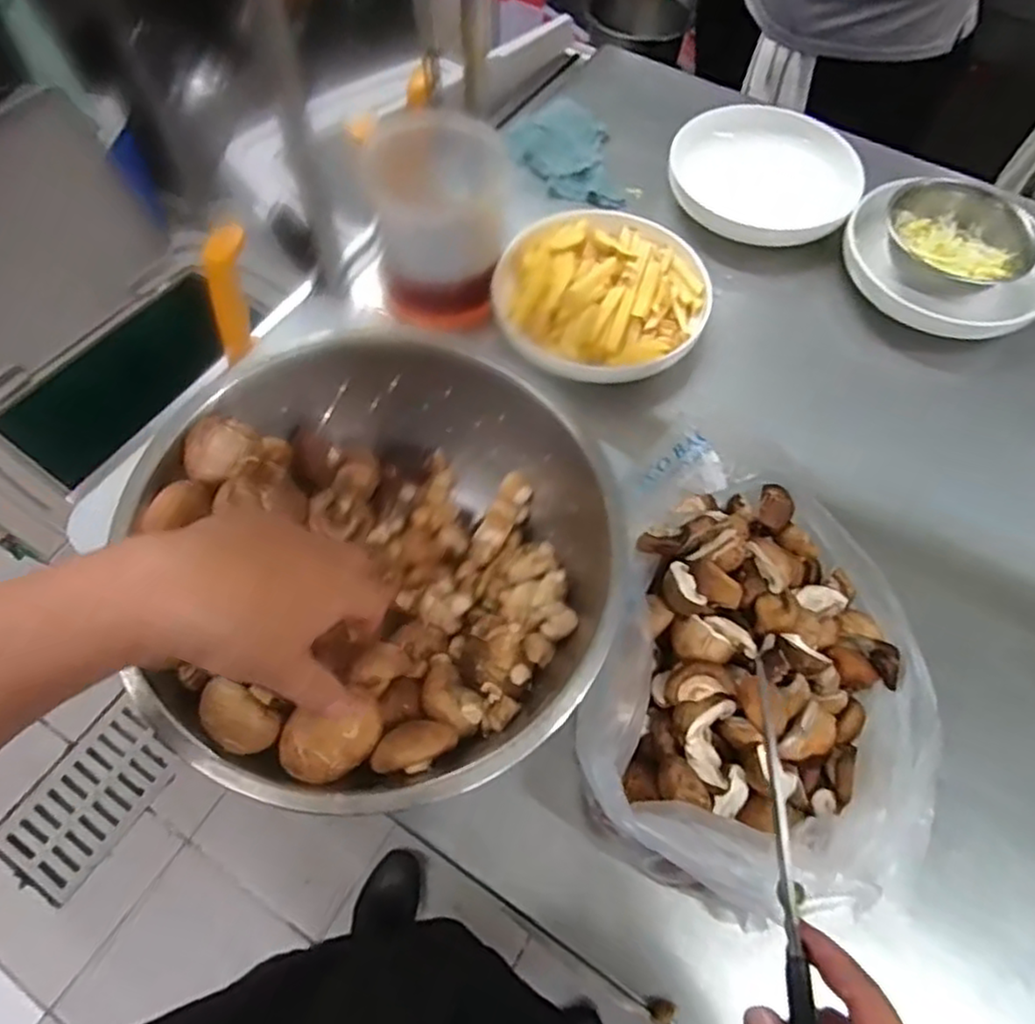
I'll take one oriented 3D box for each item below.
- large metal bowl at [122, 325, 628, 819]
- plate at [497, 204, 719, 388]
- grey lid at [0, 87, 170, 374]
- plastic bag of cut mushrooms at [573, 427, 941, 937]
[{"bbox_3d":[-0.093,0.035,0.478,0.299,0.110,0.315,1,61,-1],"label":"large metal bowl"},{"bbox_3d":[0.092,-0.232,0.732,0.229,0.051,0.217,1,61,-1],"label":"plate"},{"bbox_3d":[-0.631,-0.326,0.847,0.023,0.238,0.347,25,62,39],"label":"grey lid"},{"bbox_3d":[0.184,0.123,0.515,0.229,0.105,0.318,19,62,9],"label":"plastic bag of cut mushrooms"}]

